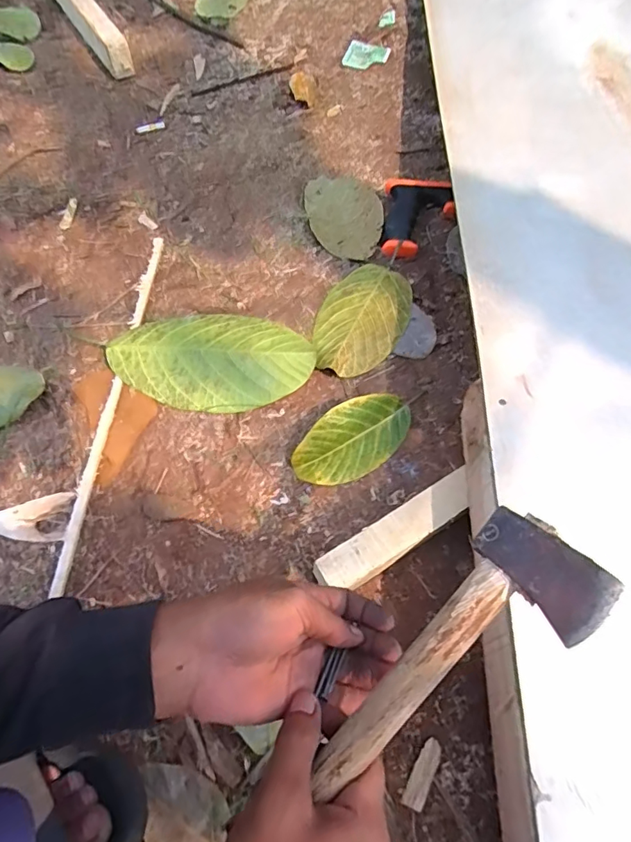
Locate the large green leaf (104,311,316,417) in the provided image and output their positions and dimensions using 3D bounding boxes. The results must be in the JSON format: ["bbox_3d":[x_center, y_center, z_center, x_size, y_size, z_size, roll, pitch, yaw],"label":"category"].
[{"bbox_3d":[-0.123,-0.076,0.604,0.234,0.018,0.132,4,64,1],"label":"large green leaf"}]

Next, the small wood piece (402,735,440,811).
[{"bbox_3d":[0.091,0.298,0.431,0.018,0.004,0.054,26,66,11],"label":"small wood piece"}]

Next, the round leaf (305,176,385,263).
[{"bbox_3d":[0.040,-0.291,0.711,0.098,0.023,0.153,-6,64,-4],"label":"round leaf"}]

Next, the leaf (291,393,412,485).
[{"bbox_3d":[0.044,0.018,0.551,0.139,0.032,0.069,-30,68,-15],"label":"leaf"}]

